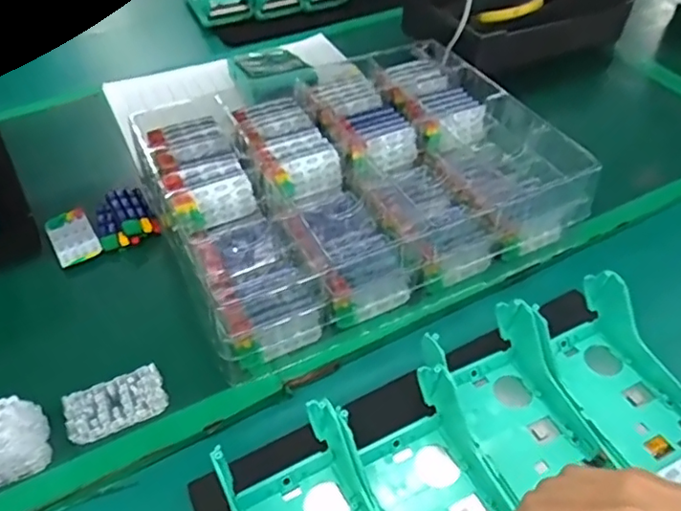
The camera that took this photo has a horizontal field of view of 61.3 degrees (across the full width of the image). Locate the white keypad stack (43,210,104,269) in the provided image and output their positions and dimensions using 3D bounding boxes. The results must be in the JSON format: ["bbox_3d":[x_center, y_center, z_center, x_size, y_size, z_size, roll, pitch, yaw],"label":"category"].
[{"bbox_3d":[-0.246,-0.016,0.530,0.037,0.013,0.063,-26,51,-23],"label":"white keypad stack"}]

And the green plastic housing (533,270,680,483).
[{"bbox_3d":[0.204,0.089,0.391,0.084,0.051,0.168,-19,48,-17],"label":"green plastic housing"}]

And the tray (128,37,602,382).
[{"bbox_3d":[-0.007,-0.075,0.536,0.361,0.082,0.293,-20,49,-17],"label":"tray"}]

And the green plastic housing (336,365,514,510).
[{"bbox_3d":[0.069,0.152,0.339,0.083,0.056,0.170,-21,49,-19],"label":"green plastic housing"}]

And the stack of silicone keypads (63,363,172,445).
[{"bbox_3d":[-0.158,0.107,0.409,0.066,0.015,0.039,-23,50,-20],"label":"stack of silicone keypads"}]

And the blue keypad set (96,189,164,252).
[{"bbox_3d":[-0.201,-0.034,0.537,0.052,0.024,0.060,-19,48,-17],"label":"blue keypad set"}]

